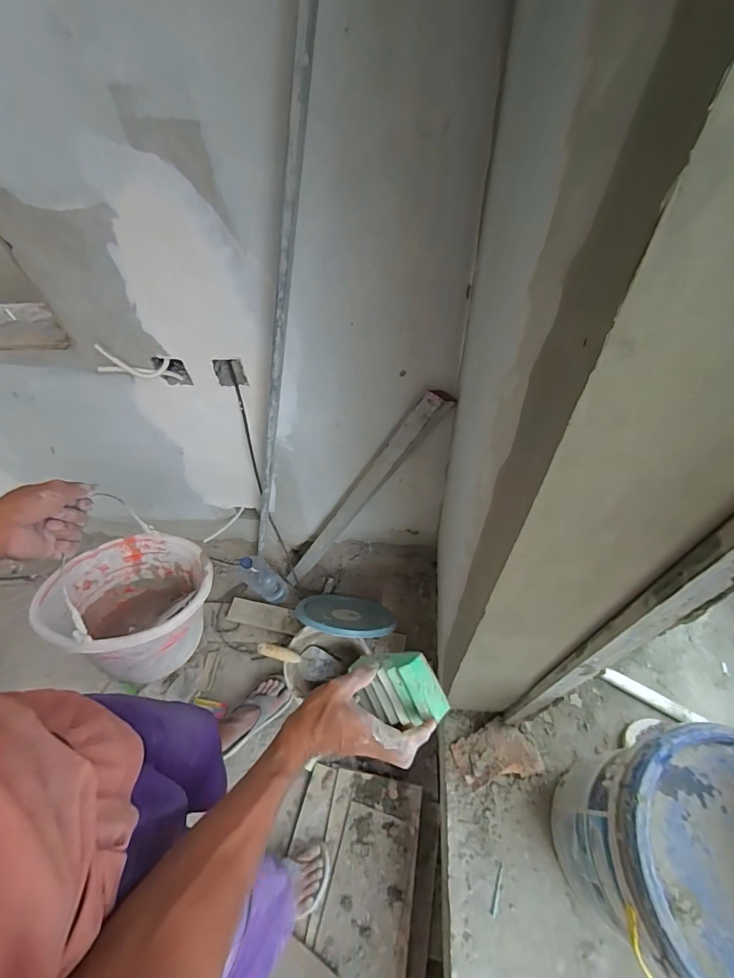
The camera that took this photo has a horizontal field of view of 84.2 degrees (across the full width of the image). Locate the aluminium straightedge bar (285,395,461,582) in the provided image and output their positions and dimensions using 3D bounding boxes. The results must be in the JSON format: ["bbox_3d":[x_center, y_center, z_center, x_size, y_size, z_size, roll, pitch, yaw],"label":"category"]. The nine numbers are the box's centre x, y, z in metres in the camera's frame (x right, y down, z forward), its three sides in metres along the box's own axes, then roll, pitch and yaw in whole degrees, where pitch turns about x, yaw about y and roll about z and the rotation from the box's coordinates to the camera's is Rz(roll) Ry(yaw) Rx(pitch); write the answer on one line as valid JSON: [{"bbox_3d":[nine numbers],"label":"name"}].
[{"bbox_3d":[-0.056,0.073,1.094,0.059,0.909,0.034,17,49,-21],"label":"aluminium straightedge bar"}]

